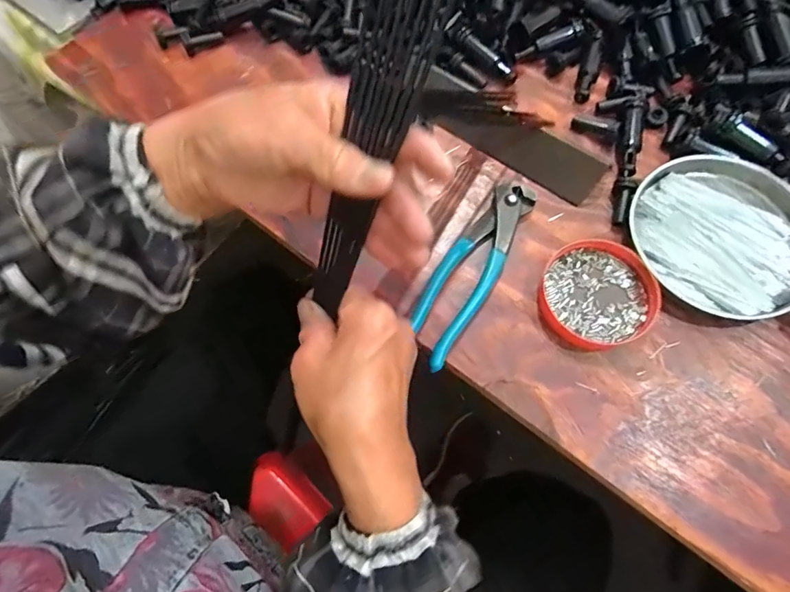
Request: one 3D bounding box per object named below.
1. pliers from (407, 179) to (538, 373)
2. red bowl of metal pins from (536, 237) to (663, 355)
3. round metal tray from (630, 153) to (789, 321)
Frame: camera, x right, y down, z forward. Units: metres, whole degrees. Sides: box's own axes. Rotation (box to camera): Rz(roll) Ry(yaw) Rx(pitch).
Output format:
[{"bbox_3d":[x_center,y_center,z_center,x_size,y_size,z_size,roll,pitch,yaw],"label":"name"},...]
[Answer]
[{"bbox_3d":[0.060,-0.026,0.348,0.041,0.015,0.169,31,70,13],"label":"pliers"},{"bbox_3d":[0.147,-0.002,0.337,0.077,0.018,0.079,0,66,0],"label":"red bowl of metal pins"},{"bbox_3d":[0.247,-0.046,0.347,0.127,0.021,0.129,0,66,0],"label":"round metal tray"}]

